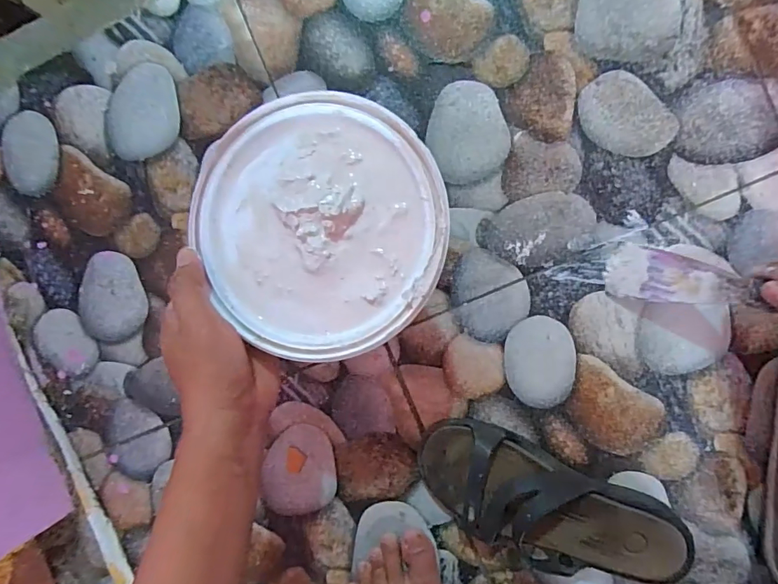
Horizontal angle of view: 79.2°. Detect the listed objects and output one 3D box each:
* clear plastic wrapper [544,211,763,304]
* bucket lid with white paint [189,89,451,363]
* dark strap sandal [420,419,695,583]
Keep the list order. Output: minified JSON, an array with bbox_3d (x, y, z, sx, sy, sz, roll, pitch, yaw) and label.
[{"bbox_3d":[0.231,-0.029,0.415,0.151,0.027,0.072,14,94,29],"label":"clear plastic wrapper"},{"bbox_3d":[-0.049,-0.046,0.320,0.168,0.017,0.178,0,92,6],"label":"bucket lid with white paint"},{"bbox_3d":[0.142,0.200,0.425,0.243,0.056,0.102,25,94,5],"label":"dark strap sandal"}]

